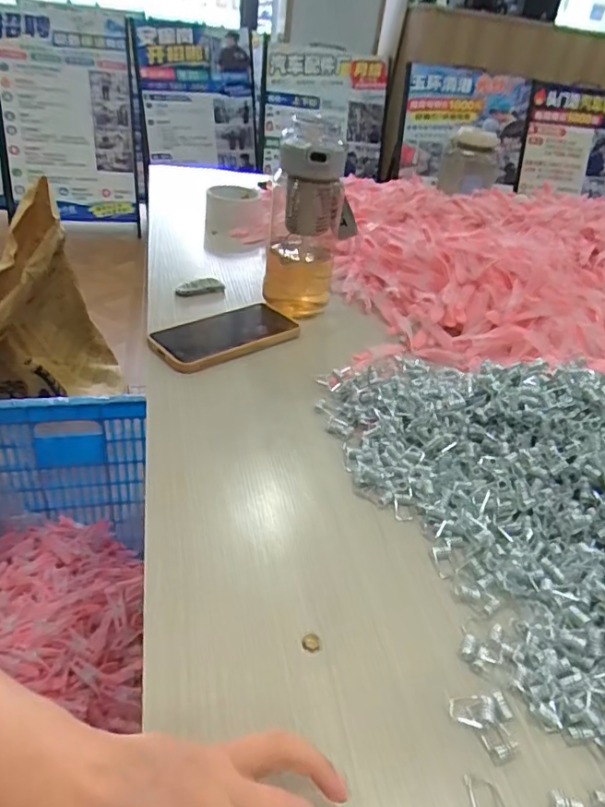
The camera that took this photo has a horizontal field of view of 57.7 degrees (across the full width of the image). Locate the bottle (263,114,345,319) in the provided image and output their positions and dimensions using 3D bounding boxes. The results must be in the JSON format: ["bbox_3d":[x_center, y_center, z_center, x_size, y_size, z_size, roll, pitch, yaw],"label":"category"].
[{"bbox_3d":[0.000,-0.214,0.630,0.081,0.186,0.076,9,35,1],"label":"bottle"}]

